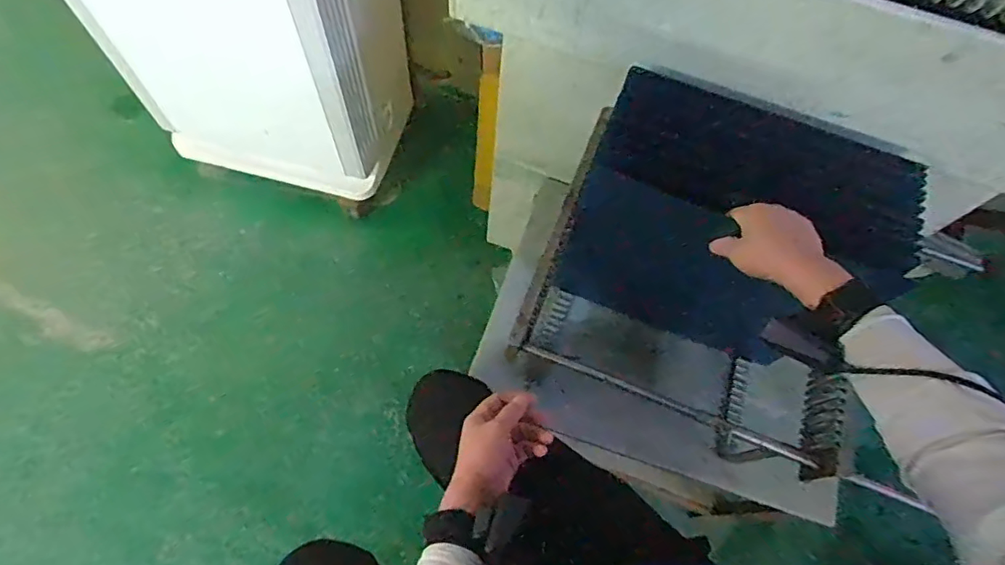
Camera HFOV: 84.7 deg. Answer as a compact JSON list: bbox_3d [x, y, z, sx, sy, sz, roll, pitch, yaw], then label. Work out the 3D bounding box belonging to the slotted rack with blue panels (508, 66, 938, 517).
[{"bbox_3d":[0.304,0.001,0.819,0.442,0.375,0.411,22,65,8],"label":"slotted rack with blue panels"}]

